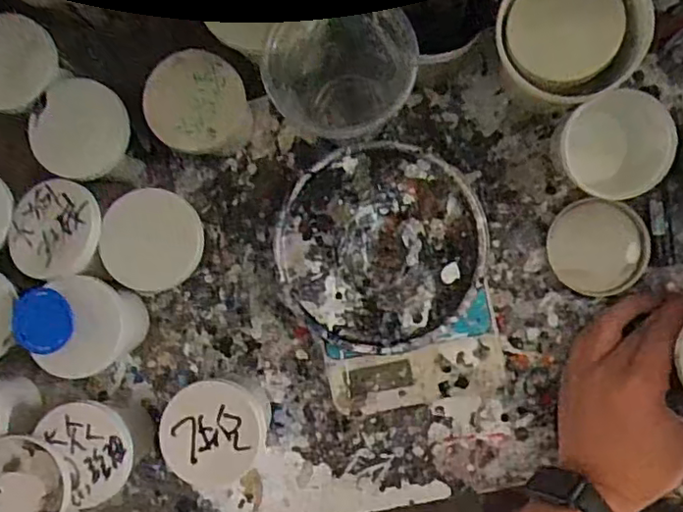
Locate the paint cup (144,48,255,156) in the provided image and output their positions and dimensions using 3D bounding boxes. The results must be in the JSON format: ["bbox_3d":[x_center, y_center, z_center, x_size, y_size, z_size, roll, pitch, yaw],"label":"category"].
[{"bbox_3d":[-0.101,-0.109,0.467,0.068,0.081,0.068,-1,86,9],"label":"paint cup"}]

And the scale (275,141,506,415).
[{"bbox_3d":[0.035,0.018,0.462,0.147,0.037,0.193,-9,85,8],"label":"scale"}]

